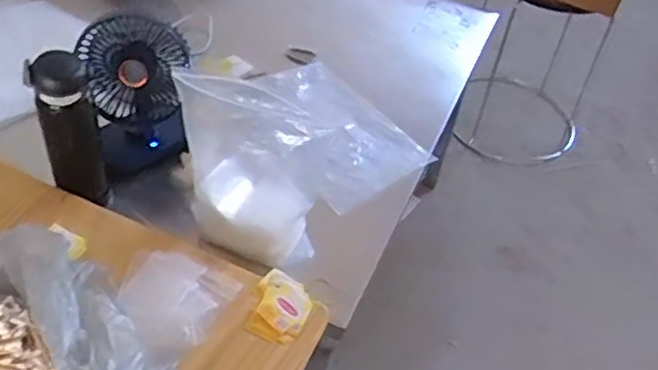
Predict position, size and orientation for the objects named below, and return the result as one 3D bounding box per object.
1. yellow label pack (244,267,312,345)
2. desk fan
[{"bbox_3d":[-0.056,0.134,0.743,0.067,0.014,0.078,23,48,14],"label":"yellow label pack"},{"bbox_3d":[-0.255,-0.118,0.896,0.133,0.204,0.086,-28,56,-29],"label":"desk fan"}]

